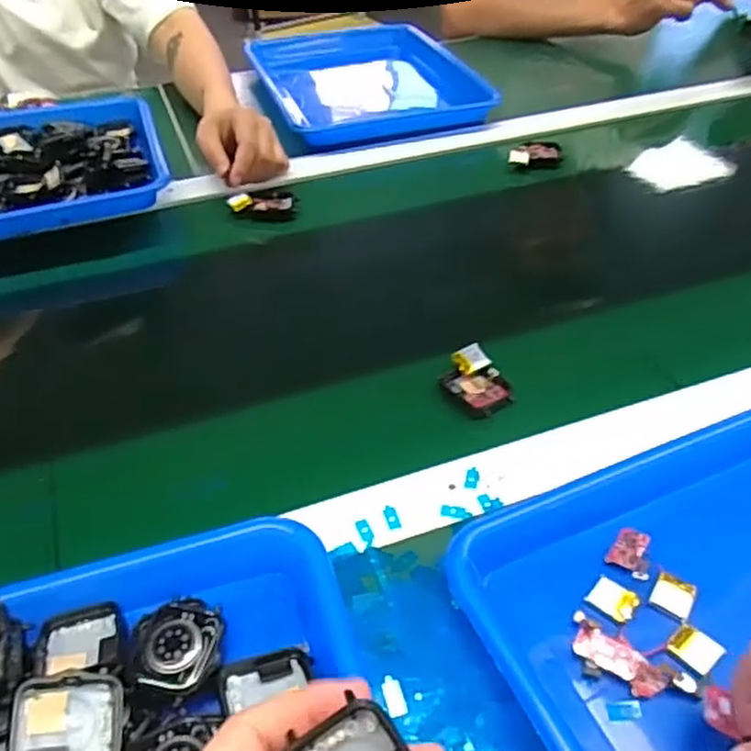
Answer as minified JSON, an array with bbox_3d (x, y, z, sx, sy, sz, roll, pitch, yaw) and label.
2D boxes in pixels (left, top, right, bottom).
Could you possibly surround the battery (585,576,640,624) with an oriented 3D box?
[{"bbox_3d":[0.121,0.115,0.358,0.022,0.004,0.018,29,51,27],"label":"battery"}]

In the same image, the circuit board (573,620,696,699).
[{"bbox_3d":[0.120,0.137,0.330,0.054,0.006,0.017,25,49,24],"label":"circuit board"}]

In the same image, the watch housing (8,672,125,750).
[{"bbox_3d":[-0.128,0.144,0.292,0.043,0.007,0.036,10,58,-27],"label":"watch housing"}]

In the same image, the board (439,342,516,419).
[{"bbox_3d":[0.067,0.004,0.480,0.043,0.017,0.050,-25,49,-23],"label":"board"}]

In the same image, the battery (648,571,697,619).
[{"bbox_3d":[0.153,0.112,0.359,0.020,0.004,0.021,24,49,23],"label":"battery"}]

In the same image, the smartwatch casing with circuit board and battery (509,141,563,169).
[{"bbox_3d":[0.168,-0.232,0.735,0.058,0.017,0.030,-5,44,-4],"label":"smartwatch casing with circuit board and battery"}]

